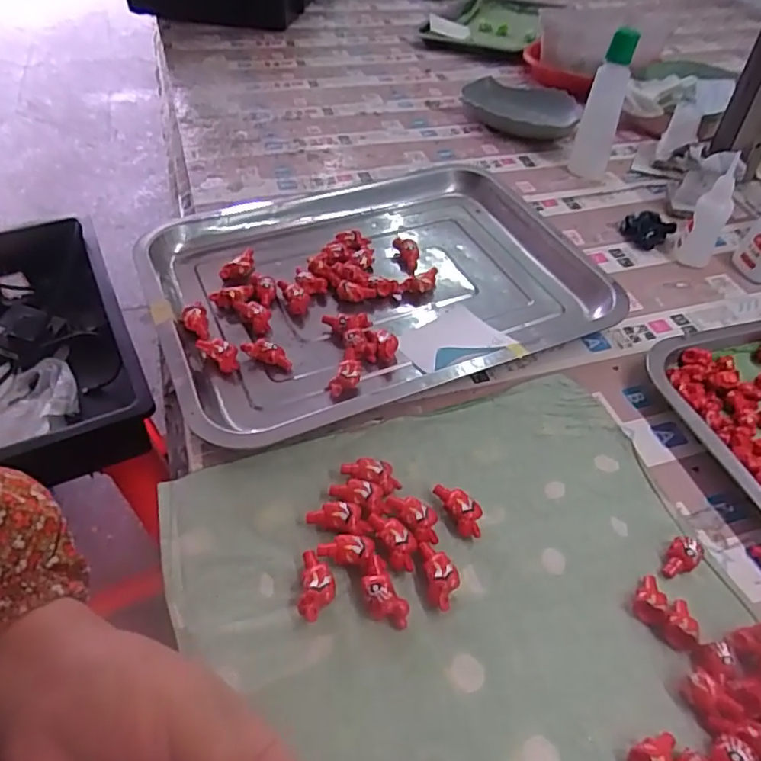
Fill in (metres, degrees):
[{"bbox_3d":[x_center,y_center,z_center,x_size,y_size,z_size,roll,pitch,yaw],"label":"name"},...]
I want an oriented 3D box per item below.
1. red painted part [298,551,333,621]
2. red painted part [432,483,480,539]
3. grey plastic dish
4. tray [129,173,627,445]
[{"bbox_3d":[-0.034,0.110,0.313,0.017,0.014,0.037,0,47,-1],"label":"red painted part"},{"bbox_3d":[0.048,0.077,0.349,0.017,0.014,0.036,-21,51,-19],"label":"red painted part"},{"bbox_3d":[0.185,-0.345,0.743,0.107,0.027,0.161,-34,56,-28],"label":"grey plastic dish"},{"bbox_3d":[-0.004,-0.083,0.488,0.347,0.030,0.257,-17,50,-17],"label":"tray"}]

